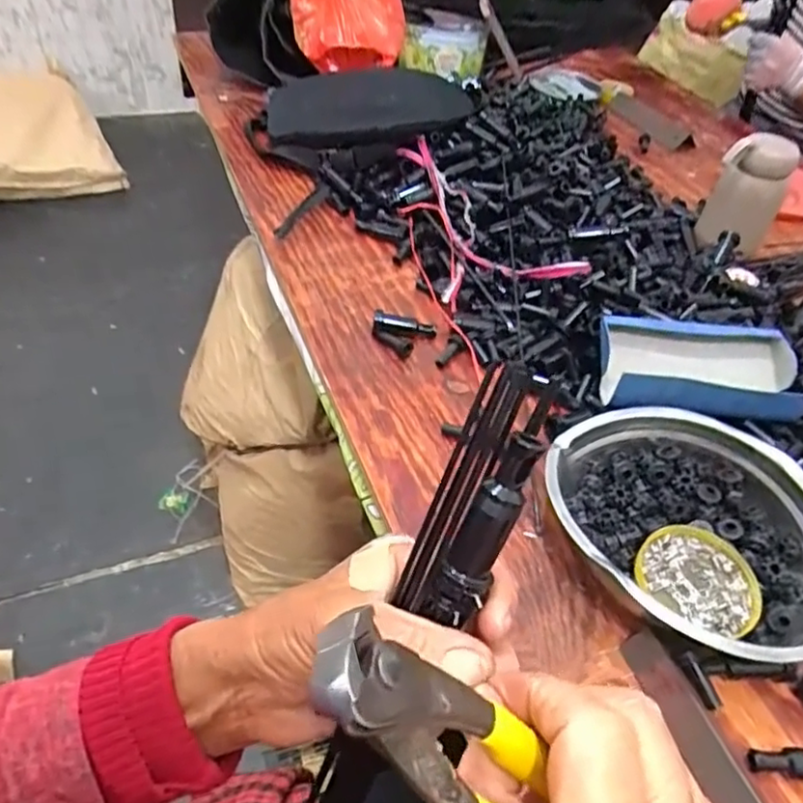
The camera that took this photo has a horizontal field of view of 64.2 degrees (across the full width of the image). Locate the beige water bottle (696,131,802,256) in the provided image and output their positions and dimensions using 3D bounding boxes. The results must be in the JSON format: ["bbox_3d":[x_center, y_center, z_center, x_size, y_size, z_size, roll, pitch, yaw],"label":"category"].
[{"bbox_3d":[0.429,-0.249,0.799,0.081,0.147,0.080,32,51,22],"label":"beige water bottle"}]

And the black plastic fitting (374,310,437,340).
[{"bbox_3d":[0.004,-0.077,0.659,0.064,0.019,0.019,5,46,-2],"label":"black plastic fitting"}]

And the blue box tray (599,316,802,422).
[{"bbox_3d":[0.264,-0.028,0.563,0.170,0.039,0.101,6,46,-1],"label":"blue box tray"}]

